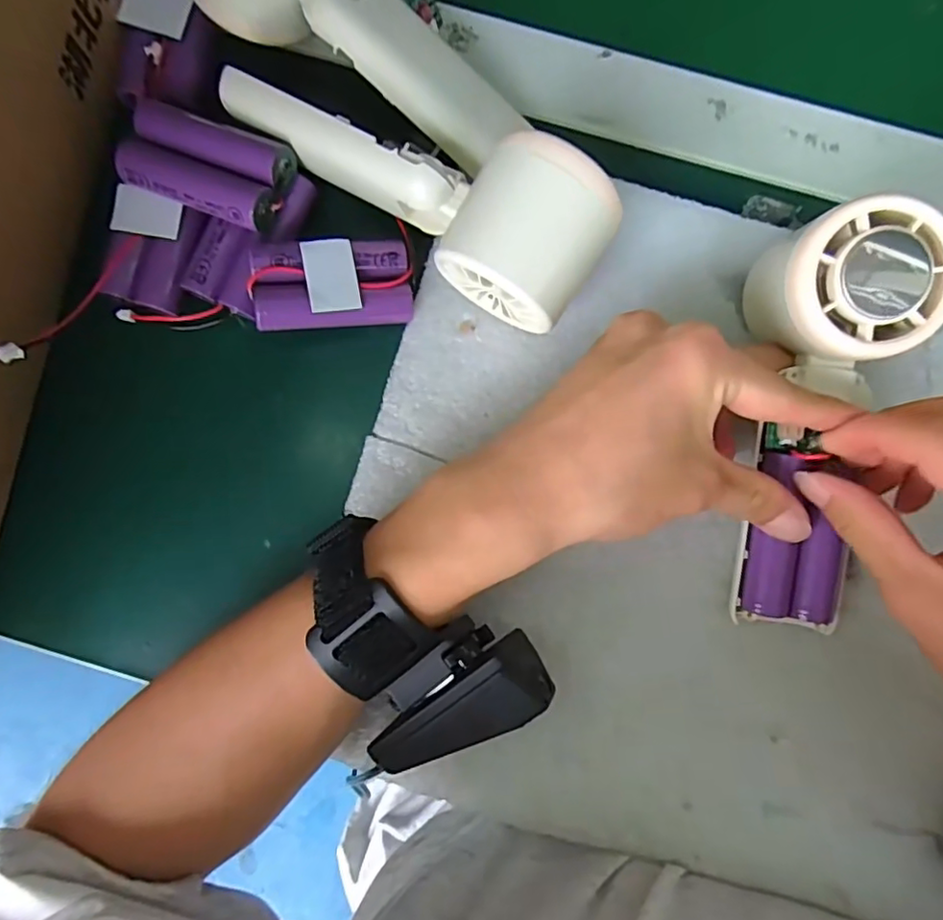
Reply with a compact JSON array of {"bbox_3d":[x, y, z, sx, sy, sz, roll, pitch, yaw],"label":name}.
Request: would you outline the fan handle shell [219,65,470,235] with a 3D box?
[{"bbox_3d":[-0.054,-0.123,0.233,0.108,0.020,0.020,27,87,3],"label":"fan handle shell"}]

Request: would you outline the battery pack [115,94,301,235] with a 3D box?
[{"bbox_3d":[-0.110,-0.120,0.244,0.067,0.018,0.034,19,86,3],"label":"battery pack"}]

